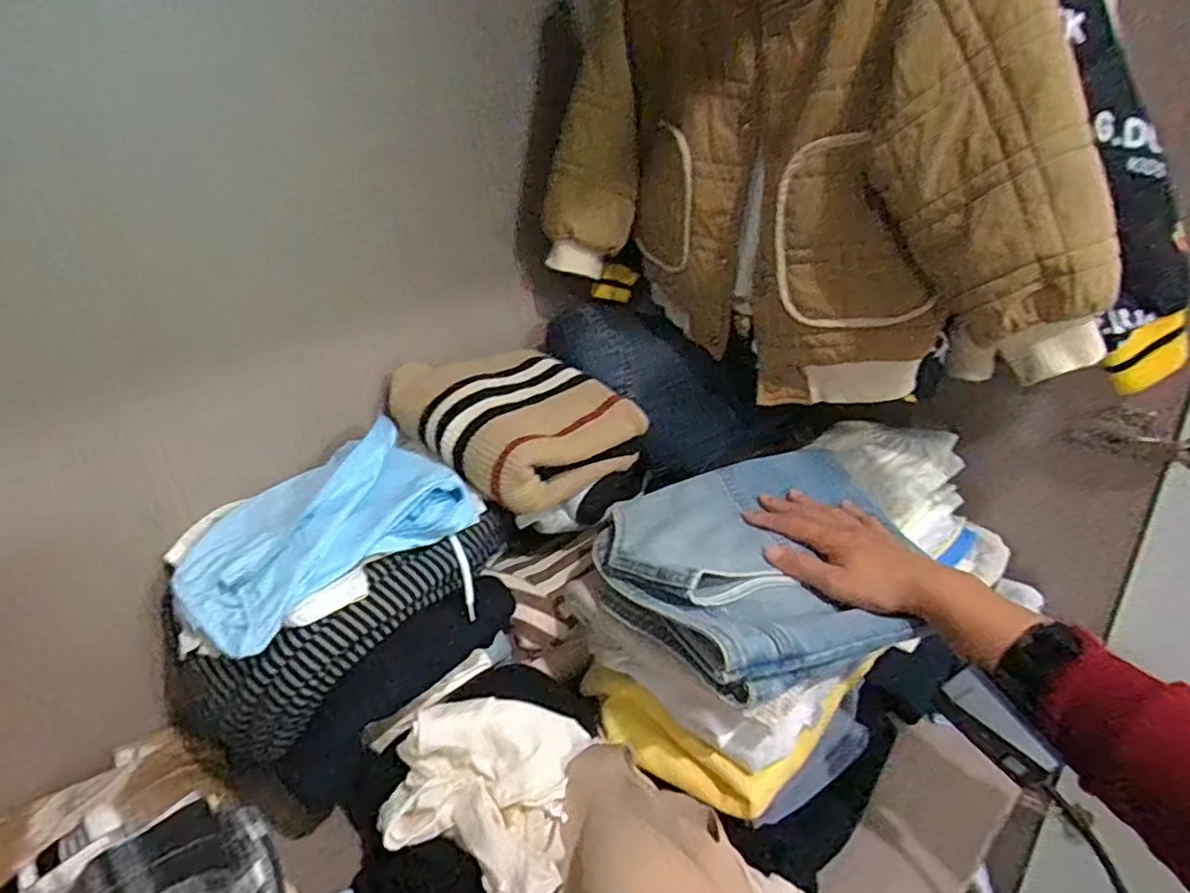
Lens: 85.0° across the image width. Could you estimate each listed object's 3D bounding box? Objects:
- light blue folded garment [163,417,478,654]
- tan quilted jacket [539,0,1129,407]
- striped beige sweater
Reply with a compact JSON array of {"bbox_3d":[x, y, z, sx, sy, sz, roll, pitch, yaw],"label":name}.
[{"bbox_3d":[-0.231,0.054,0.534,0.216,0.067,0.176,-24,33,-33],"label":"light blue folded garment"},{"bbox_3d":[0.155,-0.236,0.524,0.101,0.382,0.468,-28,35,-37],"label":"tan quilted jacket"},{"bbox_3d":[-0.078,-0.024,0.631,0.175,0.091,0.187,-23,32,-31],"label":"striped beige sweater"}]

